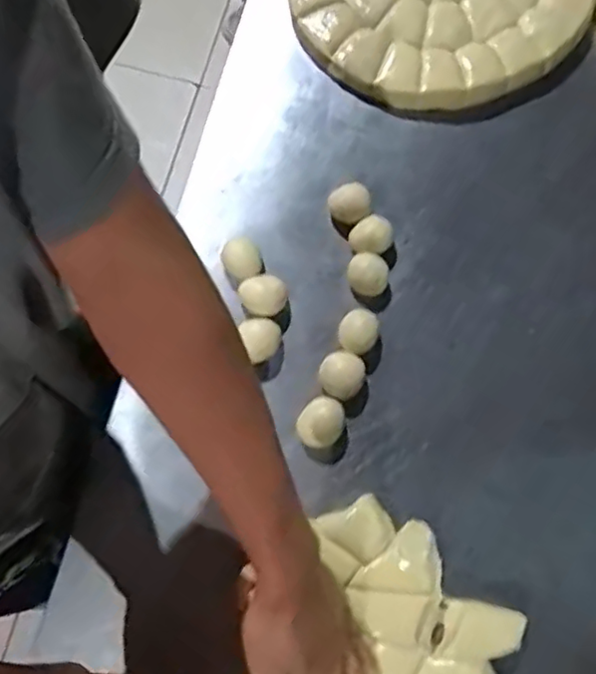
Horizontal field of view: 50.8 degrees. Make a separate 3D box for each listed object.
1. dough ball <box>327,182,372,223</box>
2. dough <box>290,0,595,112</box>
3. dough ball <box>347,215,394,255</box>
[{"bbox_3d":[0.049,-0.125,0.593,0.040,0.029,0.035,34,79,6],"label":"dough ball"},{"bbox_3d":[0.152,-0.355,0.642,0.304,0.032,0.249,-11,78,-4],"label":"dough"},{"bbox_3d":[0.068,-0.093,0.589,0.037,0.029,0.034,0,78,-1],"label":"dough ball"}]

